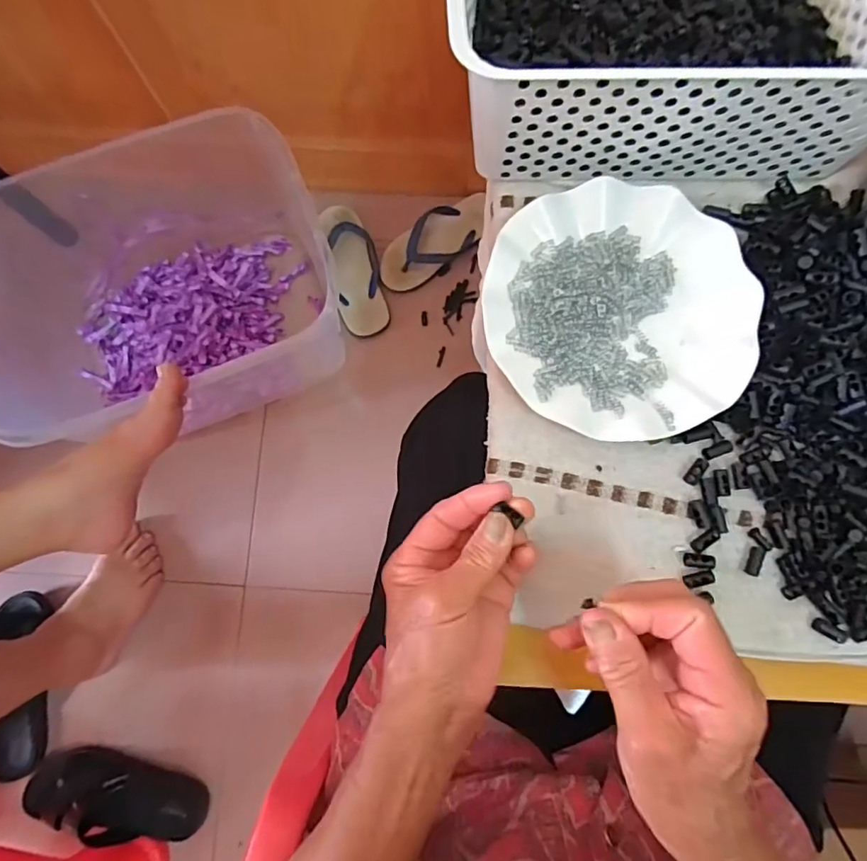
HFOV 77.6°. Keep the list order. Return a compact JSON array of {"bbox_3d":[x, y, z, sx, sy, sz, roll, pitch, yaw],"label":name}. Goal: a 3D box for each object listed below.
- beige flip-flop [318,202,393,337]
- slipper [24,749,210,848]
[{"bbox_3d":[-0.133,-0.278,0.916,0.080,0.038,0.233,-14,81,-1],"label":"beige flip-flop"},{"bbox_3d":[-0.447,0.514,0.762,0.245,0.056,0.104,6,81,2],"label":"slipper"}]

